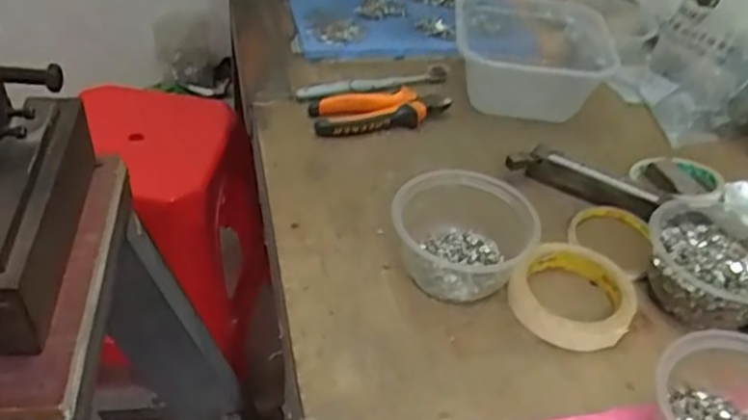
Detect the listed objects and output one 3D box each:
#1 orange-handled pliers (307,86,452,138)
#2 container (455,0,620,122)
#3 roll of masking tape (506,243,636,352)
[{"bbox_3d":[0.006,-0.111,0.724,0.144,0.026,0.063,-11,44,-17],"label":"orange-handled pliers"},{"bbox_3d":[0.174,-0.179,0.783,0.163,0.073,0.202,6,42,1],"label":"container"},{"bbox_3d":[0.161,0.066,0.552,0.093,0.023,0.097,3,42,-2],"label":"roll of masking tape"}]

